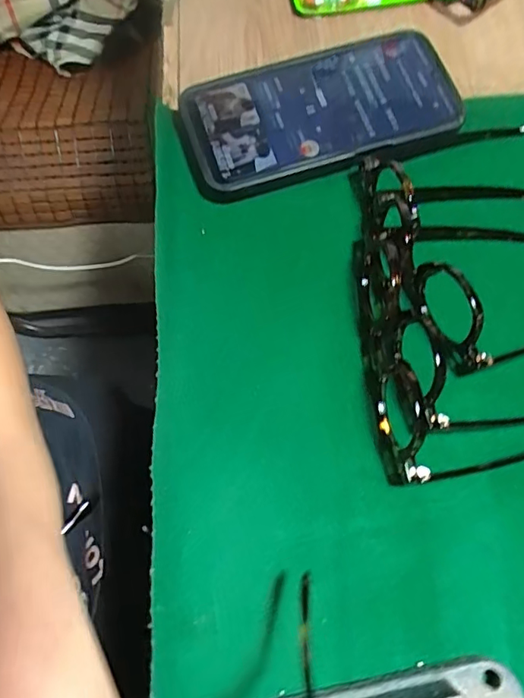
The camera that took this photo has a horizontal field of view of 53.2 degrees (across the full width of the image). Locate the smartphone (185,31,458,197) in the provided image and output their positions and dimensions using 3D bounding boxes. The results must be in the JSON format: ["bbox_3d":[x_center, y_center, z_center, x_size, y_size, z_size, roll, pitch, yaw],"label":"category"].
[{"bbox_3d":[0.038,-0.149,0.328,0.168,0.018,0.083,-19,72,-6],"label":"smartphone"}]

